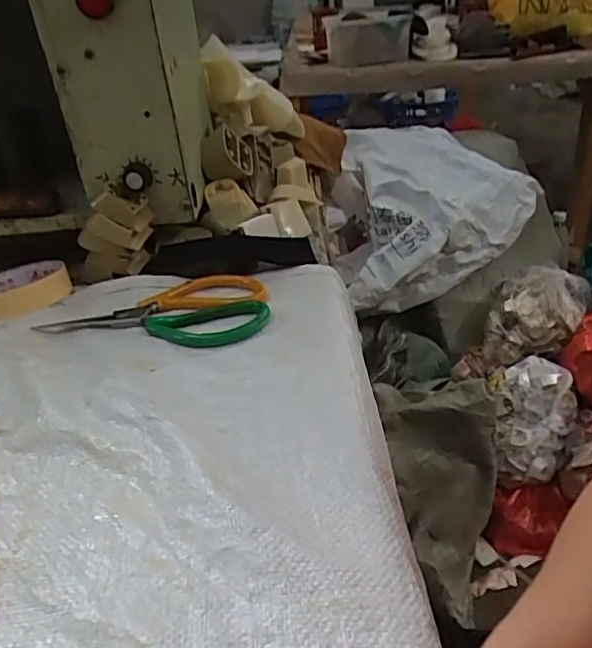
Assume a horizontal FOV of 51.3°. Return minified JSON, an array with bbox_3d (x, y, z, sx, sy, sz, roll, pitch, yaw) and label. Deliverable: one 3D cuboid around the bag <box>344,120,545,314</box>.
[{"bbox_3d":[0.271,-0.247,1.343,0.450,0.271,0.313,-15,33,-15],"label":"bag"}]

